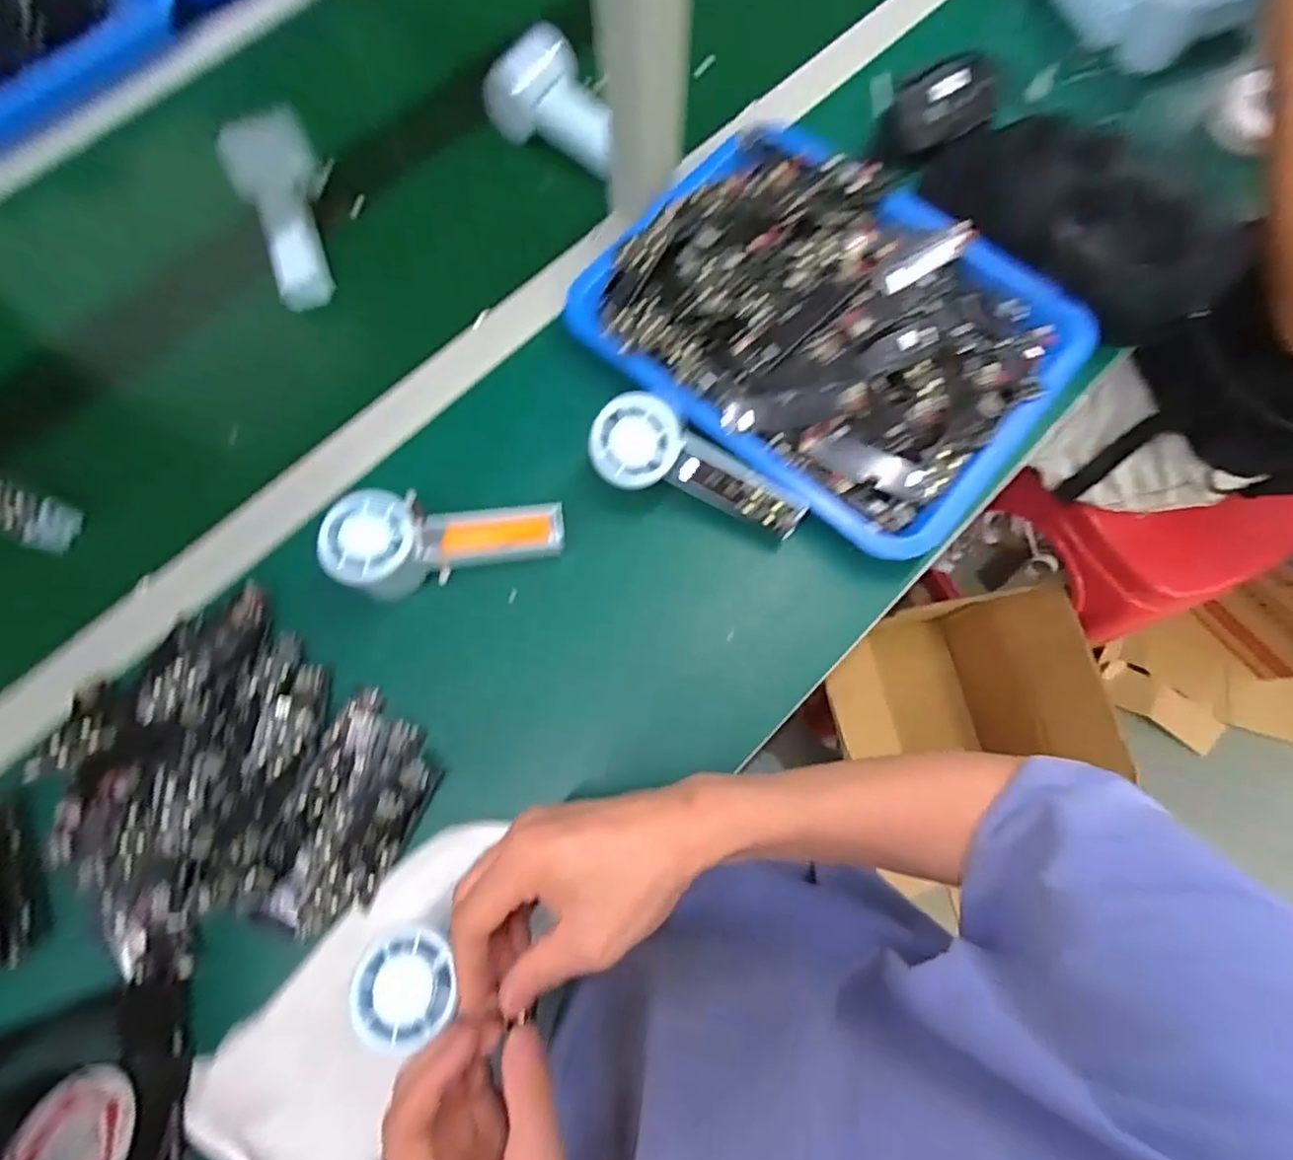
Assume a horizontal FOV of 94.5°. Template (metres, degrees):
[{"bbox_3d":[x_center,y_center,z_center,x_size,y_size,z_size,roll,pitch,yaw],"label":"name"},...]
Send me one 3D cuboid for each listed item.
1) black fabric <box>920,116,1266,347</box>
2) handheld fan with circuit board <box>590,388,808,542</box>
[{"bbox_3d":[0.351,-0.290,0.474,0.128,0.050,0.242,-43,79,-11],"label":"black fabric"},{"bbox_3d":[0.035,-0.074,0.405,0.149,0.028,0.058,24,114,-8],"label":"handheld fan with circuit board"}]

